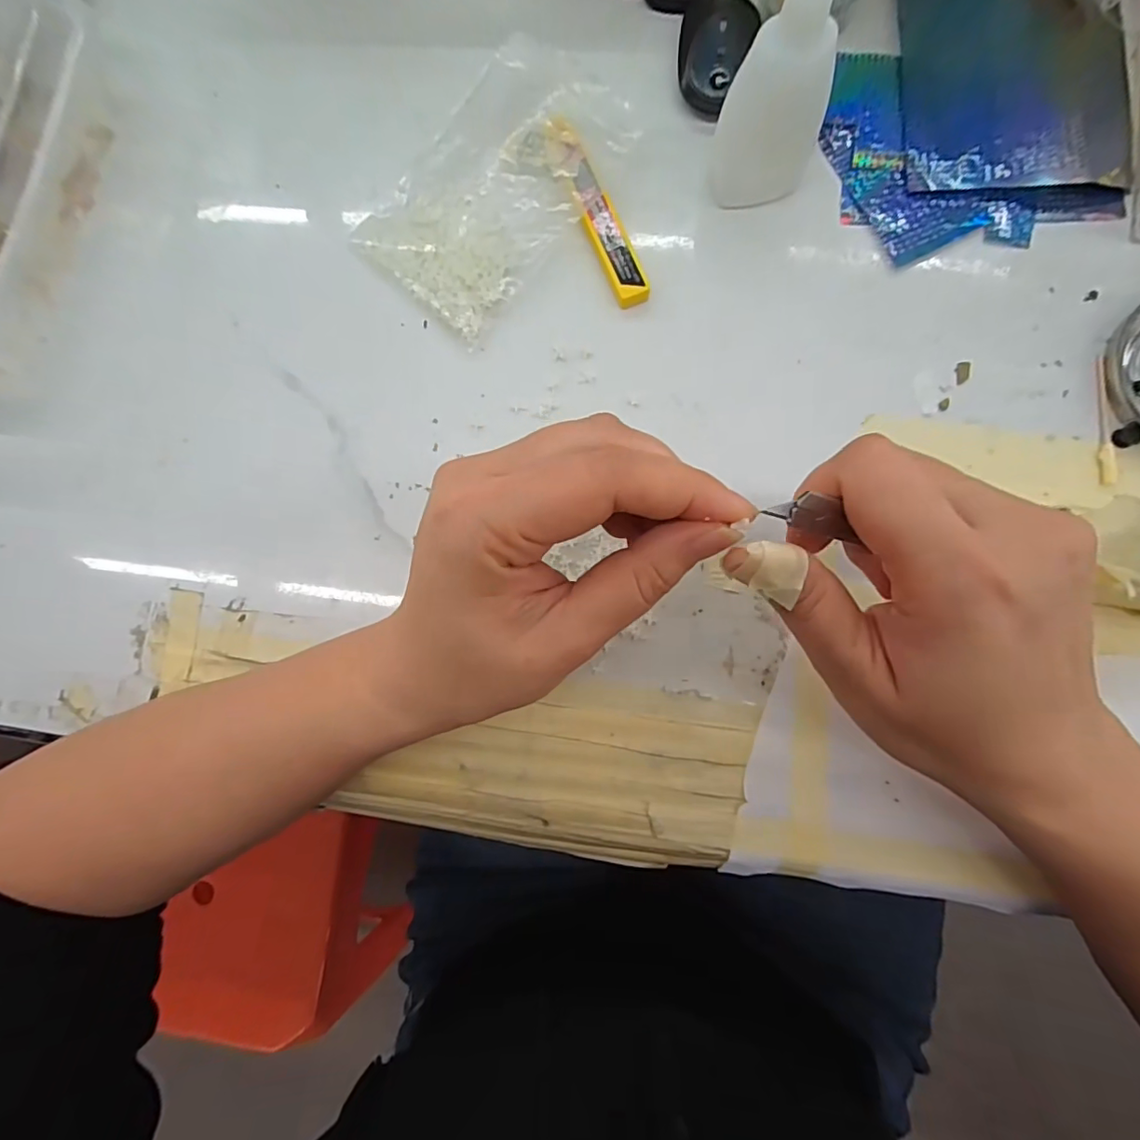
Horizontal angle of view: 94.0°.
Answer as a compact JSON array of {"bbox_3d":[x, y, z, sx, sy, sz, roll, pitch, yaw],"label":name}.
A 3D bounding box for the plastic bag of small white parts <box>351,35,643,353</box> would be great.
[{"bbox_3d":[-0.037,-0.183,0.252,0.082,0.021,0.123,43,88,7],"label":"plastic bag of small white parts"}]

